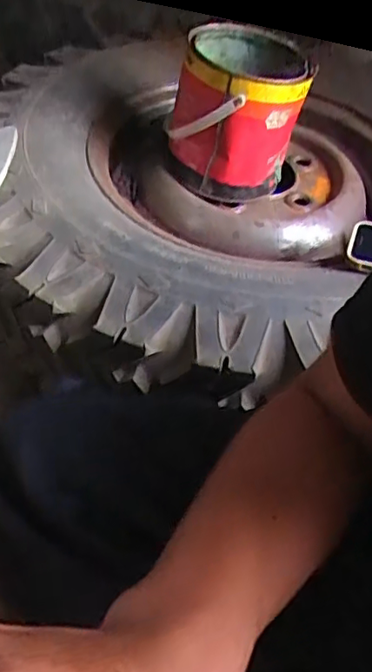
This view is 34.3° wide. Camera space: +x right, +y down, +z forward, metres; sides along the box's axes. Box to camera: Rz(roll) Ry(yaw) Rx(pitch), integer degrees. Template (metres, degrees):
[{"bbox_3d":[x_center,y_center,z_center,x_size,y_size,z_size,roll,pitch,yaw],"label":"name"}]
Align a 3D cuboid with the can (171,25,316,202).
[{"bbox_3d":[0.058,-0.271,0.740,0.151,0.167,0.161,2,49,-3],"label":"can"}]

